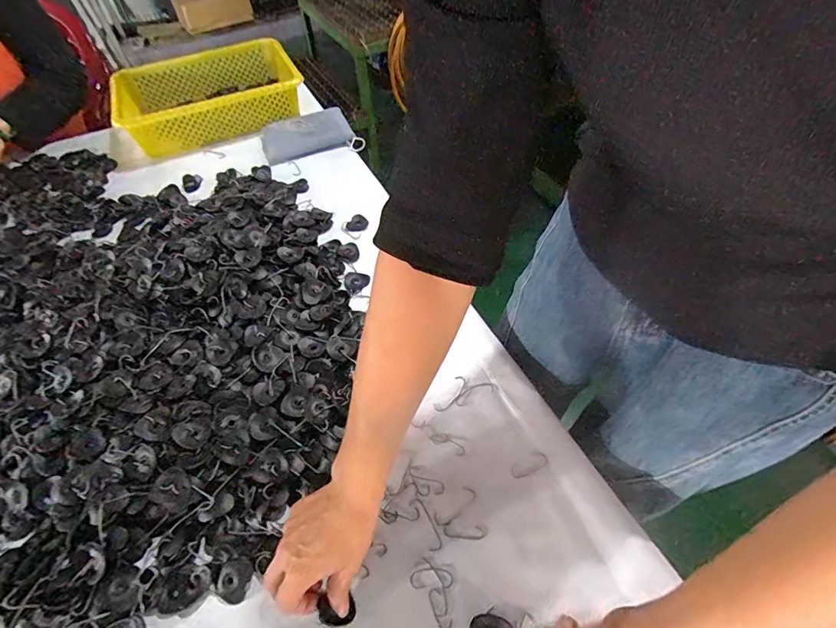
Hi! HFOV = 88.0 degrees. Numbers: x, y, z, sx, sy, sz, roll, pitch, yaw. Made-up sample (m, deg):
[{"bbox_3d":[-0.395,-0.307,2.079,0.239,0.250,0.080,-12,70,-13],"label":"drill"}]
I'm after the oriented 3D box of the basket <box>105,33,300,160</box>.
[{"bbox_3d":[-0.437,-0.464,0.914,0.351,0.077,0.277,-25,55,-14],"label":"basket"}]

